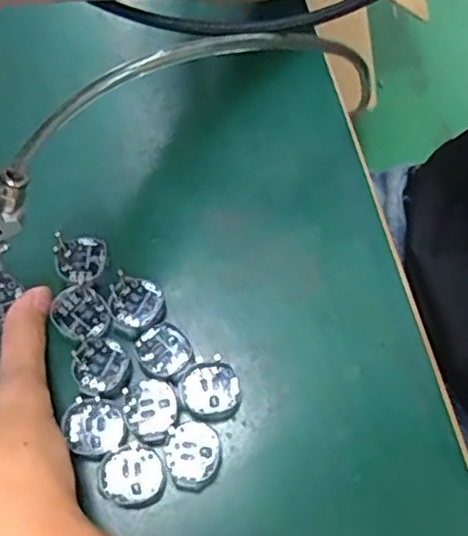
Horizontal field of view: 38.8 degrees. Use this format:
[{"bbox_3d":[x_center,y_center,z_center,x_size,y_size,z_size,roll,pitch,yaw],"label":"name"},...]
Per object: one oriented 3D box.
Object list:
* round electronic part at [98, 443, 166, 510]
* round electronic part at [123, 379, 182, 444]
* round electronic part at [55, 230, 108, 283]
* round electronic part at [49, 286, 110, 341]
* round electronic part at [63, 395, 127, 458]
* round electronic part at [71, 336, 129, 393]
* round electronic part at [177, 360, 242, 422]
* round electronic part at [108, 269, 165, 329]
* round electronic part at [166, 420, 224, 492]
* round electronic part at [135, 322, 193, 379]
[{"bbox_3d":[-0.045,0.091,0.291,0.027,0.004,0.027,0,65,0],"label":"round electronic part"},{"bbox_3d":[-0.037,0.065,0.304,0.025,0.004,0.028,-29,69,-13],"label":"round electronic part"},{"bbox_3d":[-0.077,-0.006,0.332,0.026,0.004,0.027,0,65,0],"label":"round electronic part"},{"bbox_3d":[-0.074,0.021,0.320,0.024,0.004,0.028,-34,70,-15],"label":"round electronic part"},{"bbox_3d":[-0.063,0.070,0.299,0.025,0.004,0.026,0,65,0],"label":"round electronic part"},{"bbox_3d":[-0.063,0.045,0.311,0.025,0.004,0.026,0,65,0],"label":"round electronic part"},{"bbox_3d":[-0.011,0.058,0.310,0.027,0.007,0.028,0,65,0],"label":"round electronic part"},{"bbox_3d":[-0.048,0.016,0.324,0.027,0.004,0.026,0,65,0],"label":"round electronic part"},{"bbox_3d":[-0.019,0.083,0.296,0.025,0.004,0.029,12,66,5],"label":"round electronic part"},{"bbox_3d":[-0.034,0.041,0.319,0.024,0.009,0.025,0,65,0],"label":"round electronic part"}]

